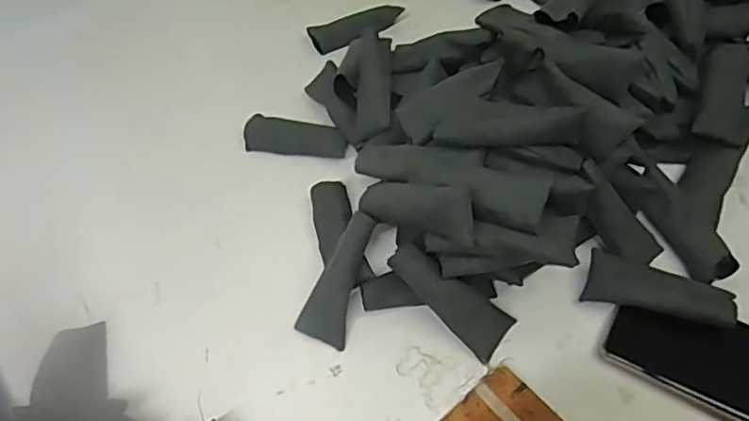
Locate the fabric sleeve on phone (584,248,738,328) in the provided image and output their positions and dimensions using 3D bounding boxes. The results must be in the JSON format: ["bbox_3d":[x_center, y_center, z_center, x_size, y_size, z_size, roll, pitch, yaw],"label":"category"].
[{"bbox_3d":[0.213,0.062,0.454,0.100,0.024,0.040,13,57,14],"label":"fabric sleeve on phone"}]

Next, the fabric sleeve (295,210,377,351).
[{"bbox_3d":[-0.025,0.051,0.457,0.038,0.010,0.102,23,95,20],"label":"fabric sleeve"}]

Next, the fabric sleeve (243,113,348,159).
[{"bbox_3d":[-0.075,-0.070,0.578,0.099,0.019,0.031,6,55,10],"label":"fabric sleeve"}]

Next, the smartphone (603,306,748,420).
[{"bbox_3d":[0.252,0.109,0.426,0.158,0.011,0.073,27,61,22],"label":"smartphone"}]

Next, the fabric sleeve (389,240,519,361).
[{"bbox_3d":[0.057,0.063,0.447,0.101,0.018,0.036,42,64,-2],"label":"fabric sleeve"}]

